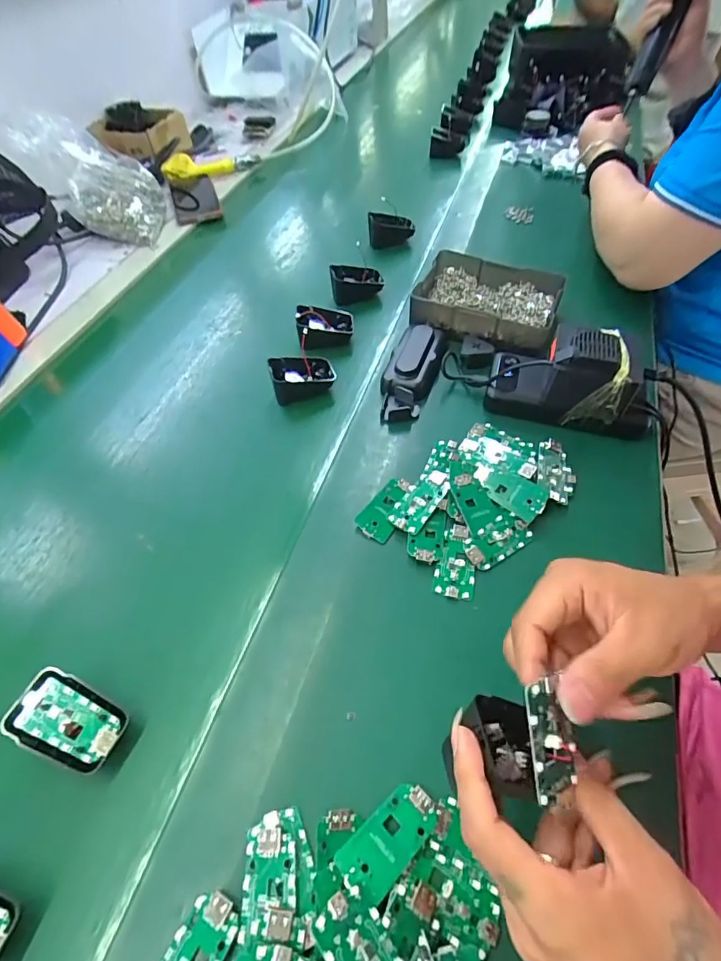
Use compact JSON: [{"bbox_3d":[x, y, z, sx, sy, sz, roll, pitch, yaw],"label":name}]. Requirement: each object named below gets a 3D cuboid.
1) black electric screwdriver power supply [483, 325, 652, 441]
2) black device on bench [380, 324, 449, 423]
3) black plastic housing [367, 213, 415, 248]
[{"bbox_3d":[0.200,-0.102,0.451,0.157,0.065,0.068,22,57,21],"label":"black electric screwdriver power supply"},{"bbox_3d":[0.056,-0.123,0.514,0.051,0.024,0.145,14,55,15],"label":"black device on bench"},{"bbox_3d":[0.045,-0.377,0.708,0.067,0.042,0.031,-5,52,1],"label":"black plastic housing"}]

